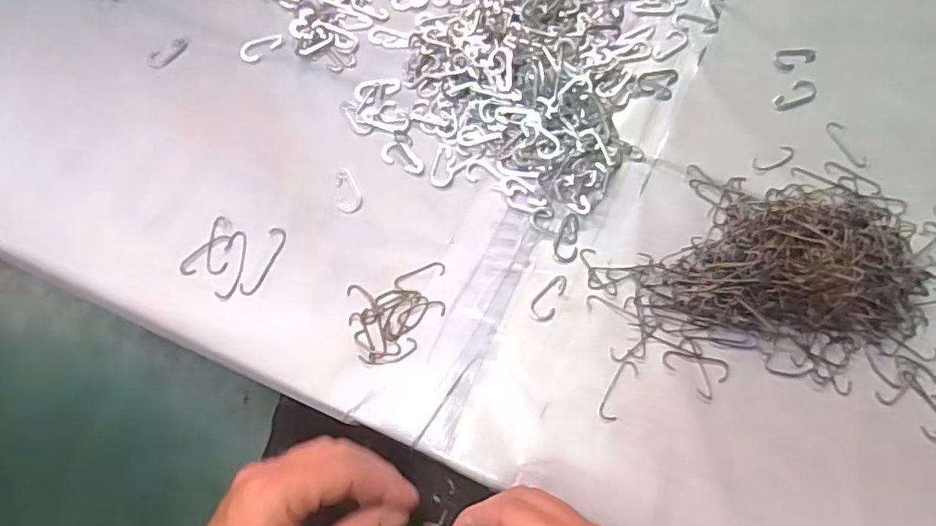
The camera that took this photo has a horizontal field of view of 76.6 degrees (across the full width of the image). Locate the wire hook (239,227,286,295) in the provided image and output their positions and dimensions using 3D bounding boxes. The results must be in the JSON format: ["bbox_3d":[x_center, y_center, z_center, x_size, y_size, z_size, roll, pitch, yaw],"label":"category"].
[{"bbox_3d":[-0.145,-0.001,0.420,0.014,0.004,0.053,19,70,10],"label":"wire hook"}]

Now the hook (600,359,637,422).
[{"bbox_3d":[0.097,0.081,0.379,0.013,0.004,0.041,29,72,13],"label":"hook"}]

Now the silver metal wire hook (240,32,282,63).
[{"bbox_3d":[-0.171,-0.179,0.488,0.036,0.004,0.019,-30,70,-10],"label":"silver metal wire hook"}]

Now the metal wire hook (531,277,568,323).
[{"bbox_3d":[0.056,0.023,0.406,0.017,0.004,0.036,24,71,11],"label":"metal wire hook"}]

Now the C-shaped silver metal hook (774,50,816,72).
[{"bbox_3d":[0.262,-0.163,0.472,0.035,0.004,0.020,-6,68,0],"label":"C-shaped silver metal hook"}]

